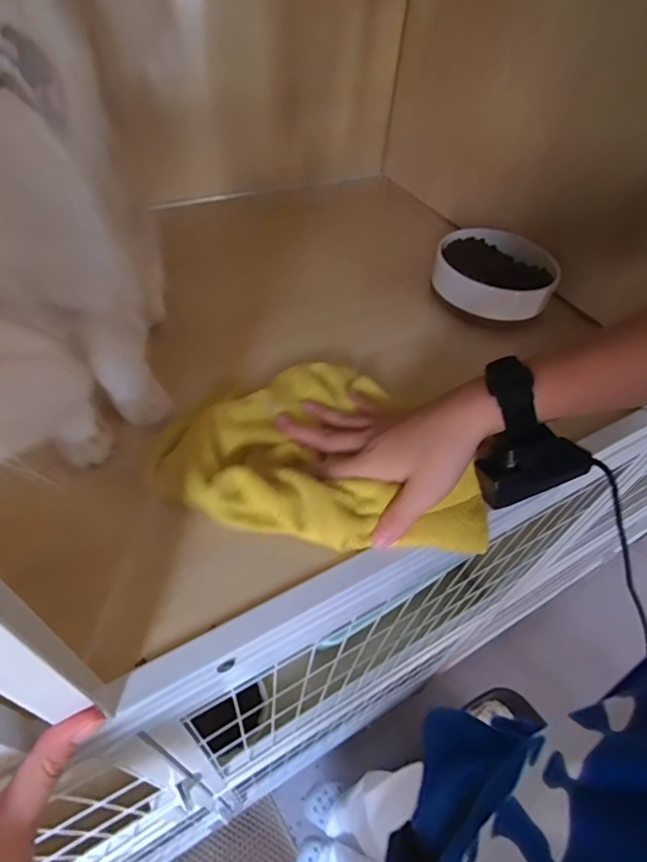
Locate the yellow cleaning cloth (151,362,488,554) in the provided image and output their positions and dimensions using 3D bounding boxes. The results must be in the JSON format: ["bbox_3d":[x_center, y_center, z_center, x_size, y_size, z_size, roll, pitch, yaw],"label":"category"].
[{"bbox_3d":[0.007,0.006,0.382,0.234,0.027,0.171,10,49,2],"label":"yellow cleaning cloth"}]

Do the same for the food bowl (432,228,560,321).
[{"bbox_3d":[0.197,-0.183,0.552,0.130,0.044,0.129,3,49,-4],"label":"food bowl"}]

